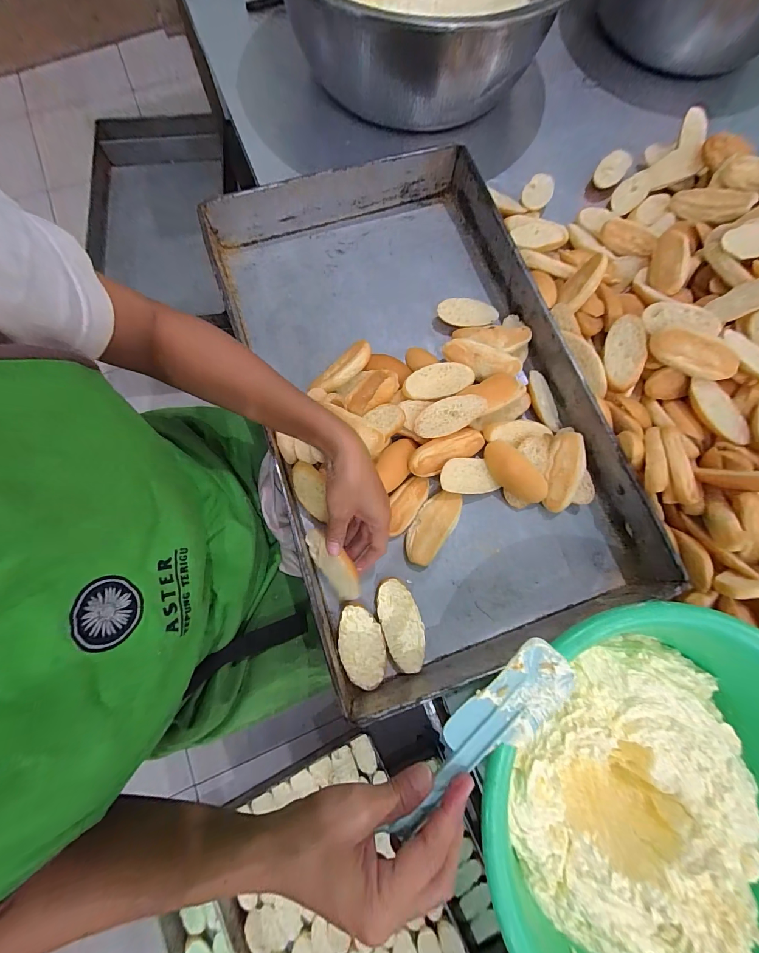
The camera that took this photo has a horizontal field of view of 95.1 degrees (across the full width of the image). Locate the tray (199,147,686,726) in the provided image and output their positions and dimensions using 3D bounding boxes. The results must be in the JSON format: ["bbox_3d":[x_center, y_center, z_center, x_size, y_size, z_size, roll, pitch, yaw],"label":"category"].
[{"bbox_3d":[0.041,-0.102,0.420,0.358,0.069,0.623,-19,78,-6],"label":"tray"}]

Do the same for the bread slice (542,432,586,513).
[{"bbox_3d":[0.218,-0.005,0.411,0.037,0.021,0.093,12,96,27],"label":"bread slice"}]

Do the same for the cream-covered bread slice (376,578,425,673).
[{"bbox_3d":[0.023,0.160,0.379,0.041,0.023,0.092,-18,78,-6],"label":"cream-covered bread slice"}]

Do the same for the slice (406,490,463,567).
[{"bbox_3d":[0.060,0.059,0.405,0.040,0.021,0.089,34,78,6],"label":"slice"}]

